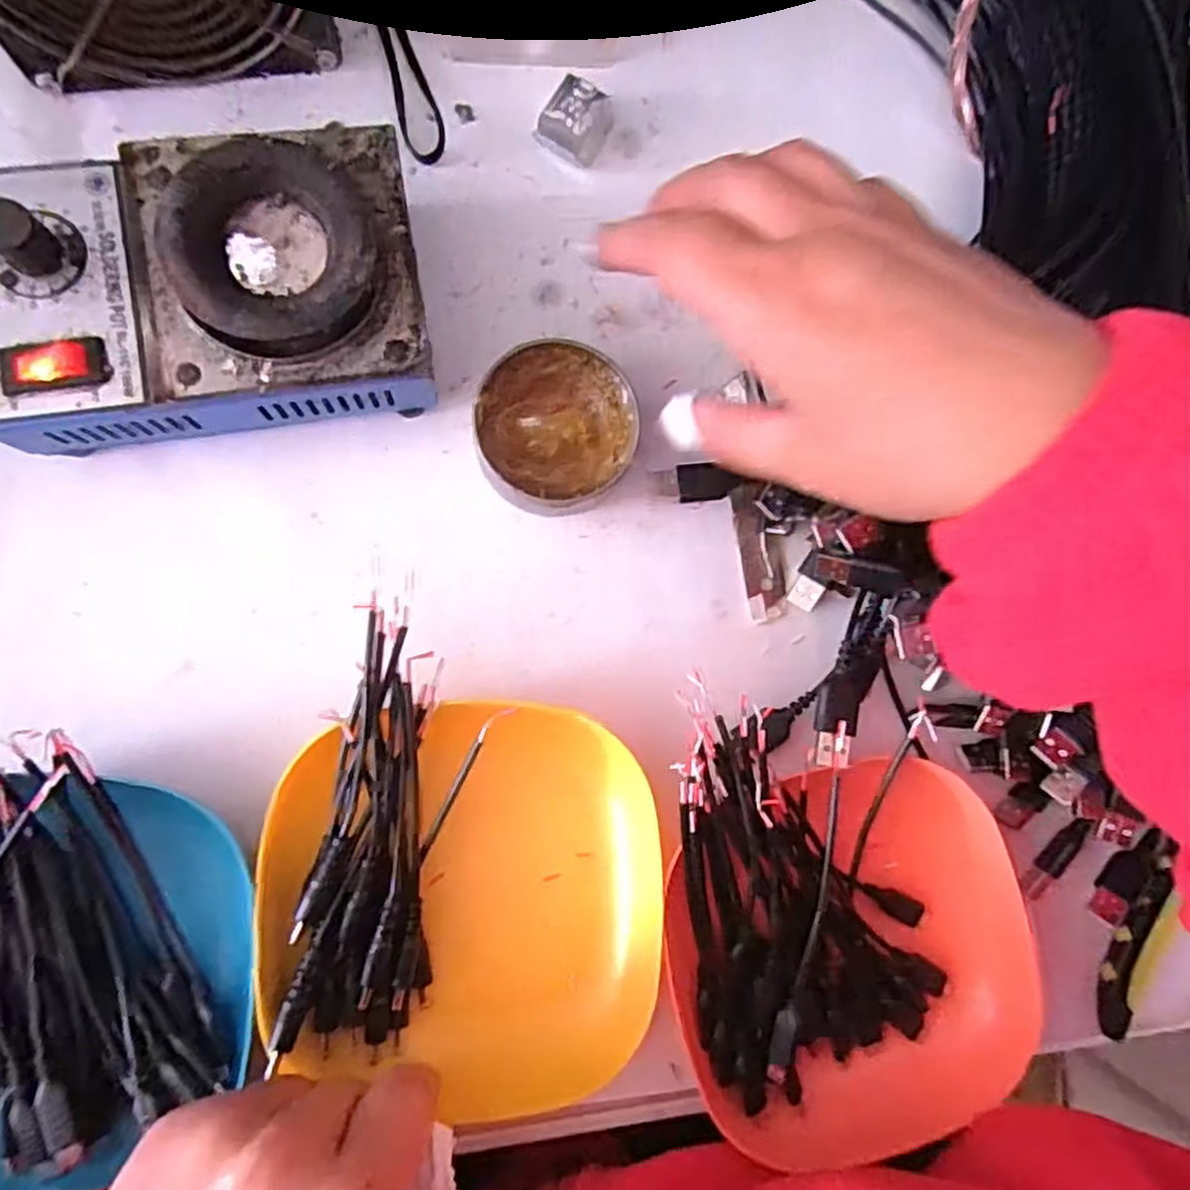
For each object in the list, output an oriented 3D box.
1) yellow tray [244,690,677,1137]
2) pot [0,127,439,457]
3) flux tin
[{"bbox_3d":[-0.047,0.115,0.280,0.138,0.031,0.145,3,86,-7],"label":"yellow tray"},{"bbox_3d":[-0.140,-0.107,0.273,0.152,0.063,0.098,-12,88,-8],"label":"pot"},{"bbox_3d":[-0.016,-0.065,0.302,0.061,0.027,0.068,-3,87,-7],"label":"flux tin"}]

